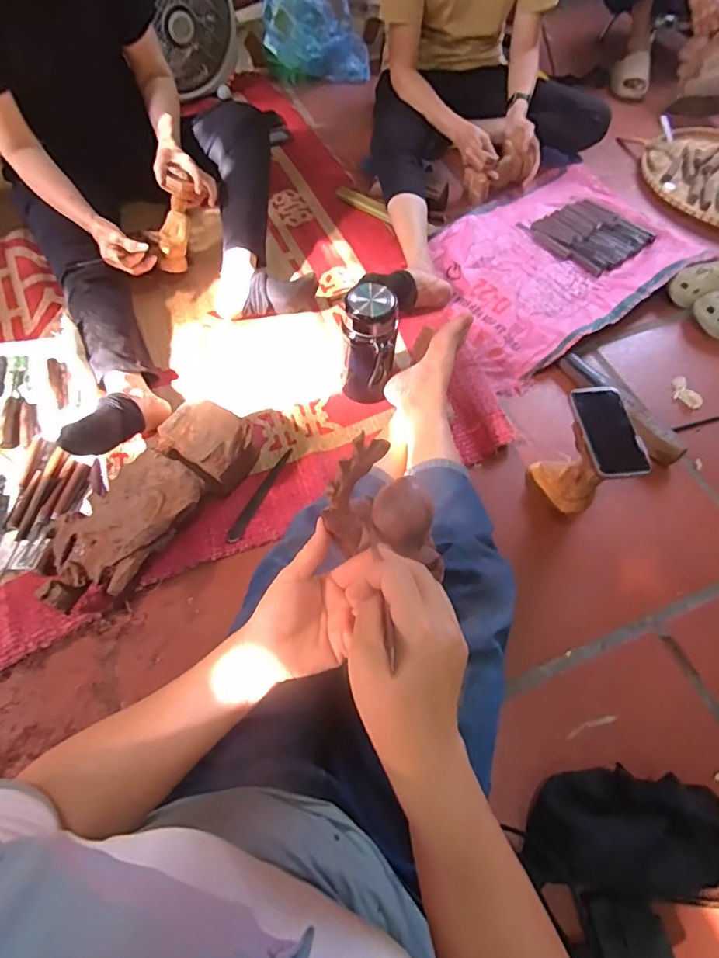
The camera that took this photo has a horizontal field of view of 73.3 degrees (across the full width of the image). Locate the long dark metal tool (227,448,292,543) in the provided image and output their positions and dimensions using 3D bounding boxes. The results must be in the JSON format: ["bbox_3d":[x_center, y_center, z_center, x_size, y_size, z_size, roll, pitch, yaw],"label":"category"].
[{"bbox_3d":[-0.174,0.026,0.845,0.022,0.006,0.198,22,62,11],"label":"long dark metal tool"}]

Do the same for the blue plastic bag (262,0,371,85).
[{"bbox_3d":[-0.126,-1.389,1.429,0.318,0.353,0.179,-3,61,-3],"label":"blue plastic bag"}]

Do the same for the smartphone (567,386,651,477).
[{"bbox_3d":[0.362,-0.072,0.706,0.071,0.015,0.153,-16,62,15],"label":"smartphone"}]

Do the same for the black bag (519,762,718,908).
[{"bbox_3d":[0.347,0.423,0.574,0.282,0.072,0.121,5,61,1],"label":"black bag"}]

